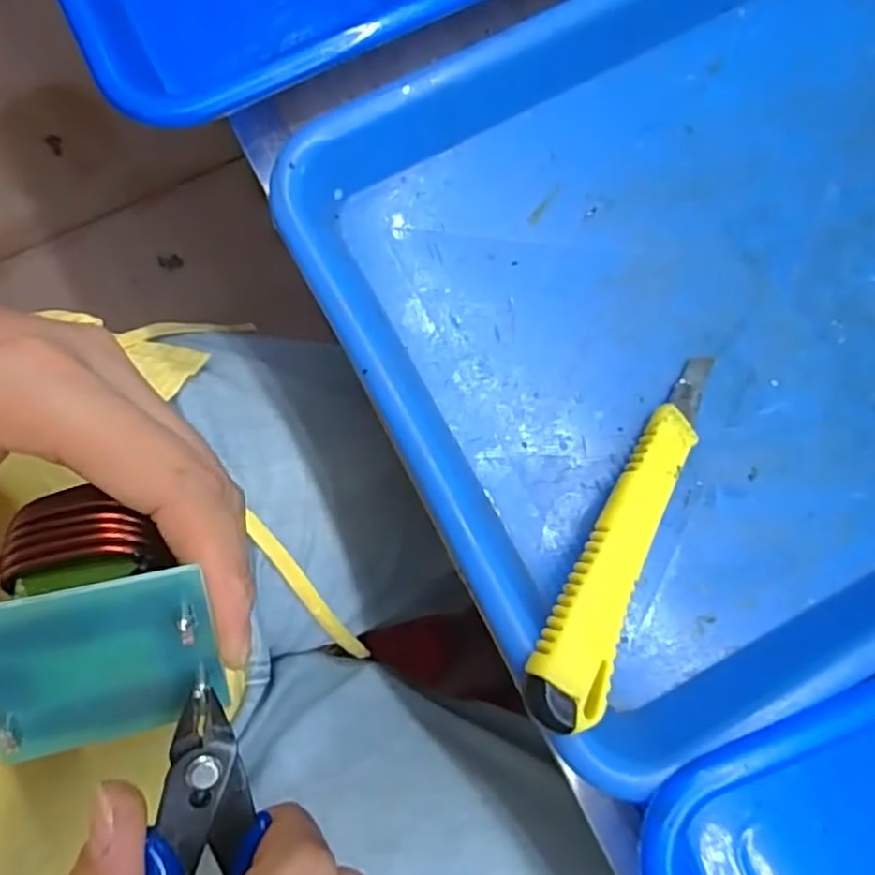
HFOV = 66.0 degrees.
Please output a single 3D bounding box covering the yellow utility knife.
[{"bbox_3d":[0.064,0.027,0.218,0.024,0.006,0.137,29,66,5],"label":"yellow utility knife"}]

